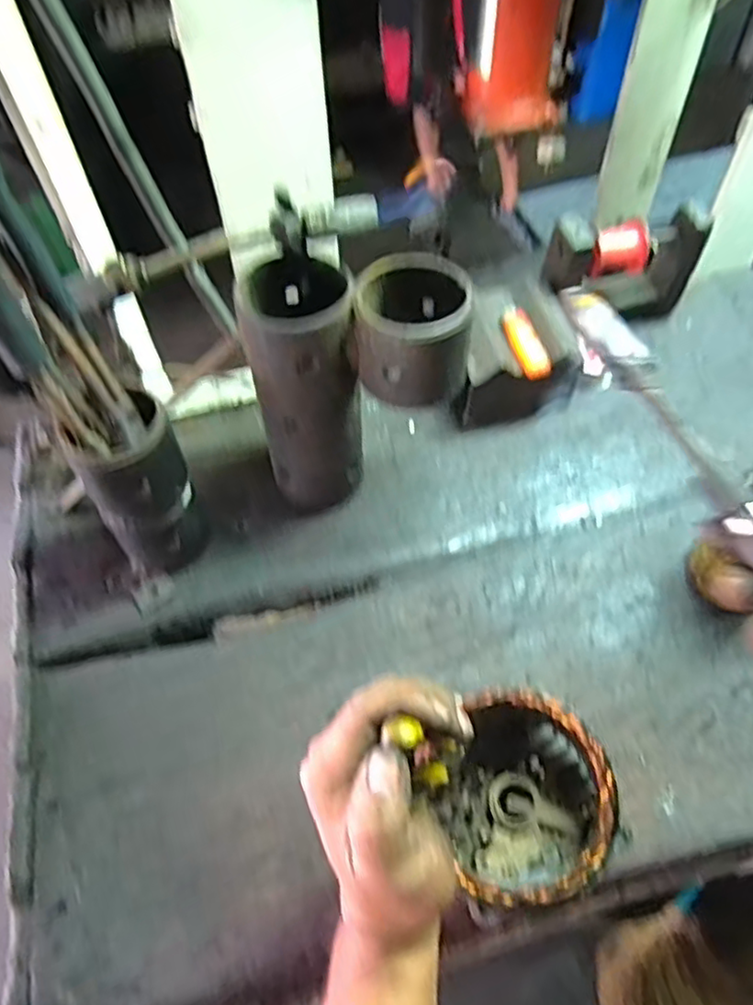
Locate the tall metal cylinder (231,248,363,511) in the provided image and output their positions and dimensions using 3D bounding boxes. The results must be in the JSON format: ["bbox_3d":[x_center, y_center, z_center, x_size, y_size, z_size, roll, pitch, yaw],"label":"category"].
[{"bbox_3d":[-0.059,-0.092,0.581,0.084,0.218,0.087,-9,56,-4],"label":"tall metal cylinder"}]

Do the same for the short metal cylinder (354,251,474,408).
[{"bbox_3d":[0.027,-0.131,0.516,0.087,0.078,0.084,0,55,2],"label":"short metal cylinder"}]

